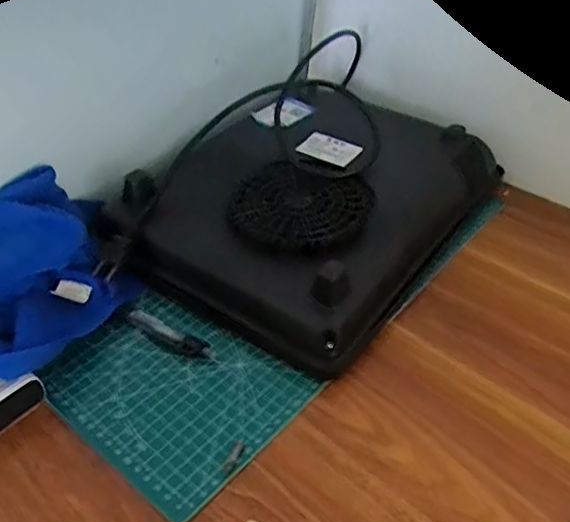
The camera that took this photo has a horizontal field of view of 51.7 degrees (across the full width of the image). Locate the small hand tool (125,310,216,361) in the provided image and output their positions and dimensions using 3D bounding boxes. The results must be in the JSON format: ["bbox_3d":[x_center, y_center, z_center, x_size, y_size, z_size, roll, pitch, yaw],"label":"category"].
[{"bbox_3d":[-0.087,0.057,0.451,0.079,0.005,0.020,19,44,21],"label":"small hand tool"}]

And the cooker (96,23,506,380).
[{"bbox_3d":[0.037,-0.071,0.548,0.241,0.084,0.333,22,45,24],"label":"cooker"}]

